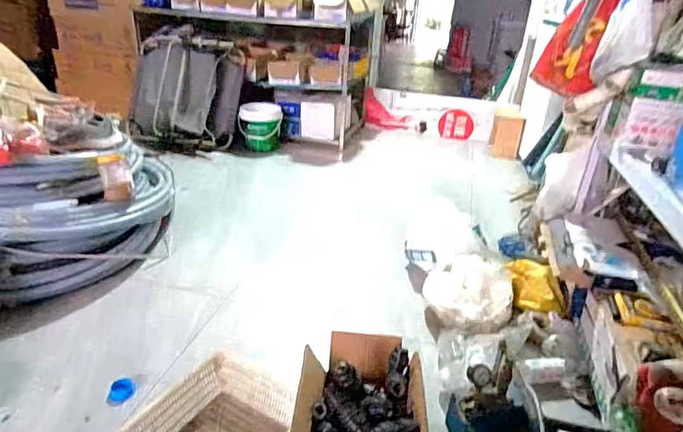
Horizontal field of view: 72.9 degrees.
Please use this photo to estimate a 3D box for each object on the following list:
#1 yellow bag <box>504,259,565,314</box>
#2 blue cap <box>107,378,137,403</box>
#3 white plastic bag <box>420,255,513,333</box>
[{"bbox_3d":[0.649,0.229,1.551,0.143,0.111,0.210,4,25,2],"label":"yellow bag"},{"bbox_3d":[-0.564,0.448,1.190,0.056,0.025,0.063,8,26,10],"label":"blue cap"},{"bbox_3d":[0.424,0.246,1.526,0.270,0.165,0.284,4,25,3],"label":"white plastic bag"}]

